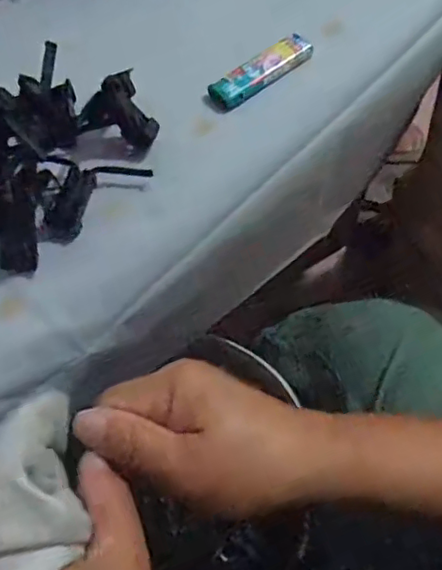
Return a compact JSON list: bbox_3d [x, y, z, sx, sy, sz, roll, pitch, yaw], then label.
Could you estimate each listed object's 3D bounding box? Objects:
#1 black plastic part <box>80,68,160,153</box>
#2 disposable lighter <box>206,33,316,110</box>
[{"bbox_3d":[-0.064,-0.104,0.368,0.040,0.035,0.039,-31,66,-14],"label":"black plastic part"},{"bbox_3d":[0.028,-0.149,0.404,0.079,0.011,0.023,-35,67,-16],"label":"disposable lighter"}]

